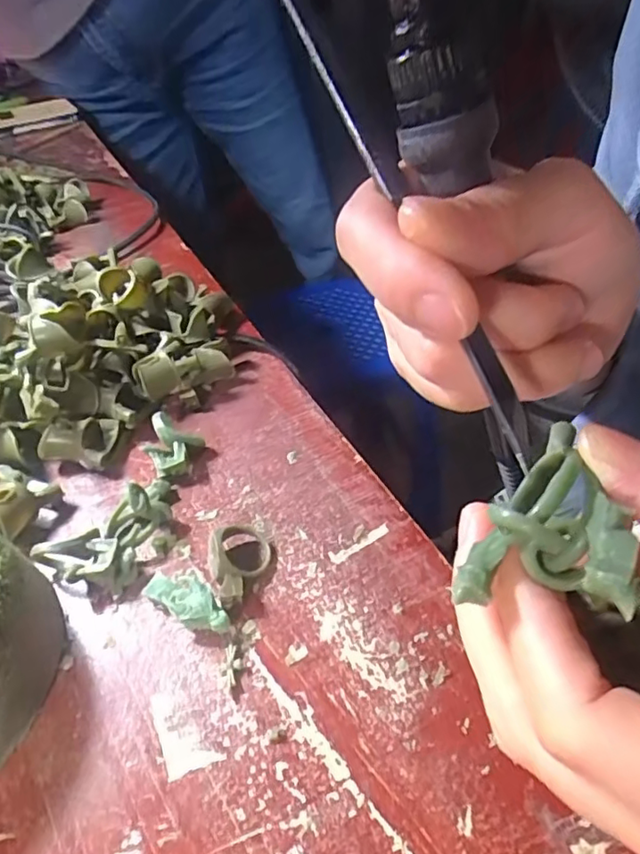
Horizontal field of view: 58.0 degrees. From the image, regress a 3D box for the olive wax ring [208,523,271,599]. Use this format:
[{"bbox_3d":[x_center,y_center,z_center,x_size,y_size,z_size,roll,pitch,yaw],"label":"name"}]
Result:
[{"bbox_3d":[-0.032,0.054,0.236,0.025,0.015,0.033,-14,45,-9],"label":"olive wax ring"}]

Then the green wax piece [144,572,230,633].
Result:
[{"bbox_3d":[-0.051,0.068,0.223,0.040,0.013,0.015,25,51,27],"label":"green wax piece"}]

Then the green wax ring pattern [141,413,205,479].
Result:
[{"bbox_3d":[-0.073,0.011,0.282,0.025,0.018,0.030,12,46,16],"label":"green wax ring pattern"}]

